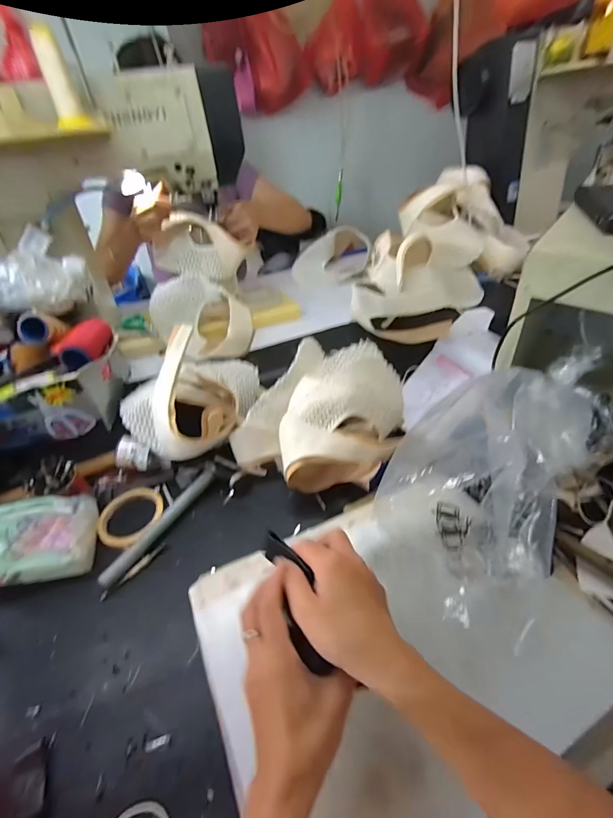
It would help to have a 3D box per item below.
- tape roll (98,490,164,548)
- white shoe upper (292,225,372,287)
[{"bbox_3d":[-0.266,0.160,0.573,0.094,0.015,0.086,-4,41,3],"label":"tape roll"},{"bbox_3d":[0.061,-0.416,1.052,0.213,0.134,0.079,-12,41,-6],"label":"white shoe upper"}]

